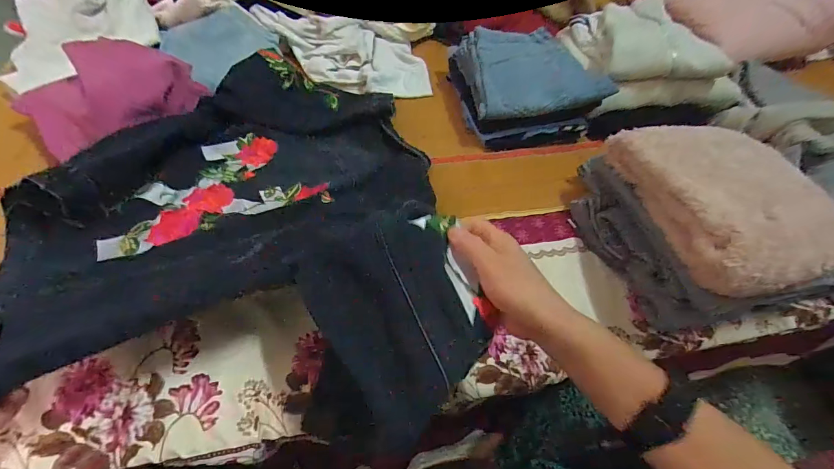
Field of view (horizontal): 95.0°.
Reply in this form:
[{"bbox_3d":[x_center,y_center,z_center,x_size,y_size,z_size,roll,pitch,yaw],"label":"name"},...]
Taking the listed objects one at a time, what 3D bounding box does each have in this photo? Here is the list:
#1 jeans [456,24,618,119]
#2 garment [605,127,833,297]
[{"bbox_3d":[0.210,-0.327,0.741,0.229,0.042,0.259,-4,53,-9],"label":"jeans"},{"bbox_3d":[0.410,-0.044,0.487,0.224,0.075,0.256,0,52,-6],"label":"garment"}]

